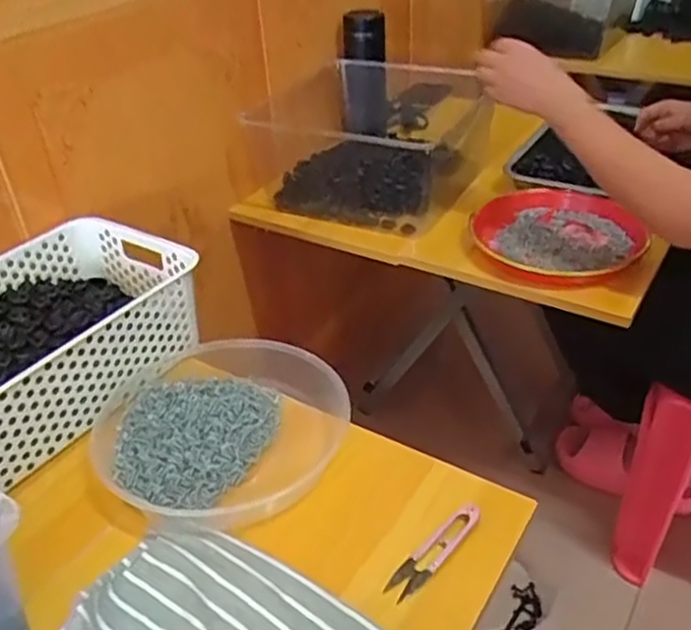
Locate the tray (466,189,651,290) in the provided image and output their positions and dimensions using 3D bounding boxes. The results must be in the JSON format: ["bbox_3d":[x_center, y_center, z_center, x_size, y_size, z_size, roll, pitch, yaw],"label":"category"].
[{"bbox_3d":[0.267,-0.097,0.912,0.216,0.031,0.210,19,42,28],"label":"tray"}]

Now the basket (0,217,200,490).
[{"bbox_3d":[-0.315,0.022,0.714,0.208,0.093,0.304,18,41,27],"label":"basket"}]

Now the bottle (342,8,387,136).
[{"bbox_3d":[0.031,-0.400,1.171,0.074,0.187,0.074,-2,36,2],"label":"bottle"}]

